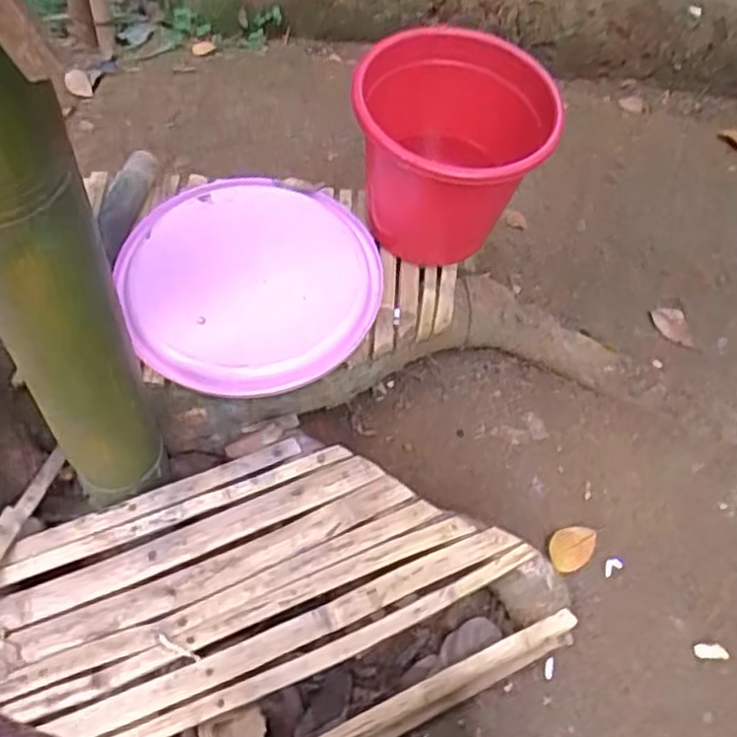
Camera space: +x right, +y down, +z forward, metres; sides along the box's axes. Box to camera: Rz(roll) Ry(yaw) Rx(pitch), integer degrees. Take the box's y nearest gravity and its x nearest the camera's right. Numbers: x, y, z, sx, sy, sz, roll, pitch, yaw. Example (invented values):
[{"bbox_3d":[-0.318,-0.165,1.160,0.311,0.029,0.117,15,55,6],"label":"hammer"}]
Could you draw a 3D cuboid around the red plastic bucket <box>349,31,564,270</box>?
[{"bbox_3d":[0.122,-0.331,1.101,0.265,0.258,0.314,14,57,5],"label":"red plastic bucket"}]

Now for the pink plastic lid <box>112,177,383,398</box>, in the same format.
[{"bbox_3d":[-0.176,-0.133,1.108,0.373,0.054,0.359,2,58,-3],"label":"pink plastic lid"}]

